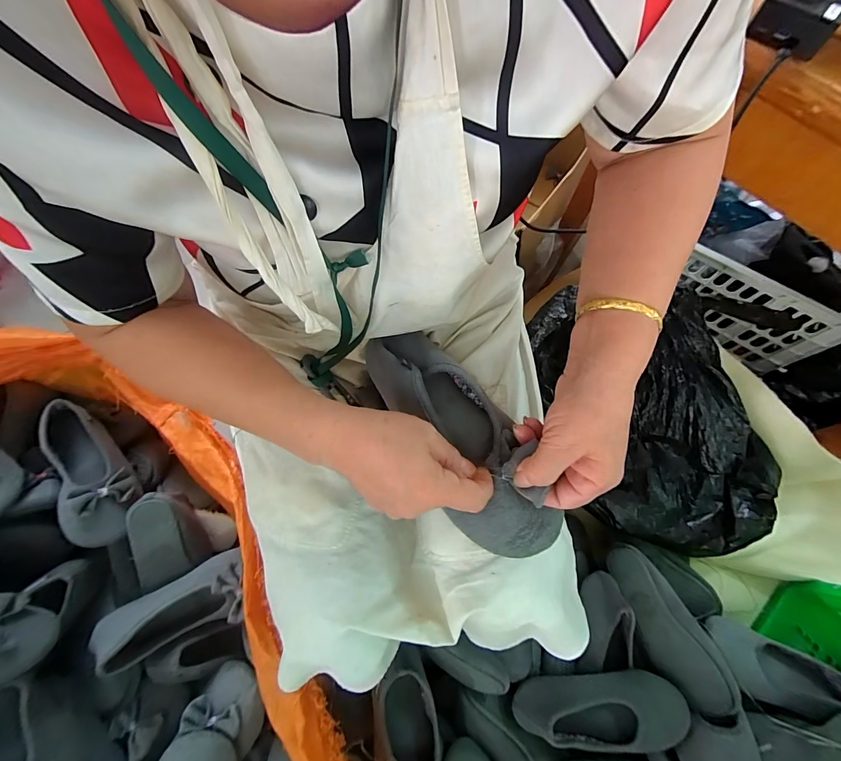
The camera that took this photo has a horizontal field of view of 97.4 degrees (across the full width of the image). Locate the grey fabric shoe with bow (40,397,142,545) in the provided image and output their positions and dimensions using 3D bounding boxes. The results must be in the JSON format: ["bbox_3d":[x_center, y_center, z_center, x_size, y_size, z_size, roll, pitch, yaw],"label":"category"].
[{"bbox_3d":[-0.505,0.132,0.553,0.080,0.064,0.236,-33,73,-12],"label":"grey fabric shoe with bow"}]

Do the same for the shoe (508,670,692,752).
[{"bbox_3d":[0.260,0.475,0.528,0.247,0.063,0.095,1,69,0],"label":"shoe"}]

